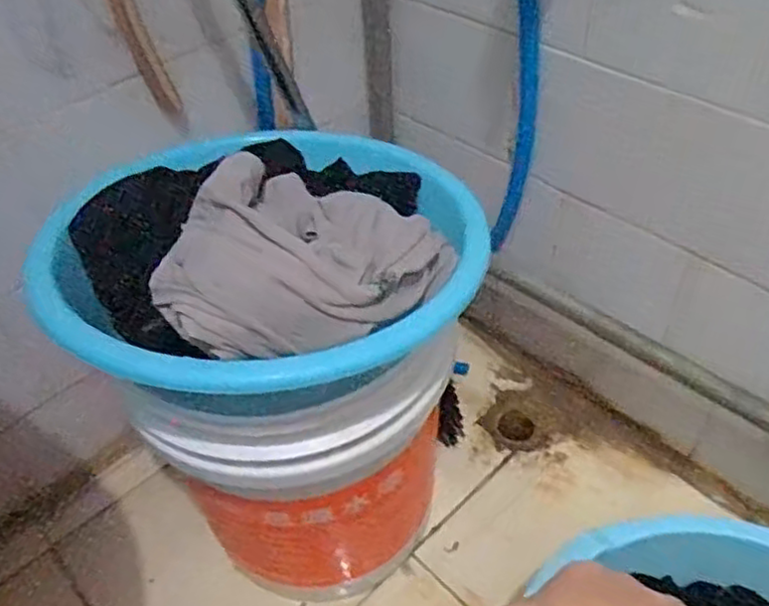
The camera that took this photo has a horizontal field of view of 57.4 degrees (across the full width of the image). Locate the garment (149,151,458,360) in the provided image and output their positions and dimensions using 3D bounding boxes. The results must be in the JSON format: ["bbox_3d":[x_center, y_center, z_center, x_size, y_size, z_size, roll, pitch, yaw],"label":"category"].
[{"bbox_3d":[-0.056,-0.033,0.473,0.154,0.088,0.186,19,50,23],"label":"garment"}]

